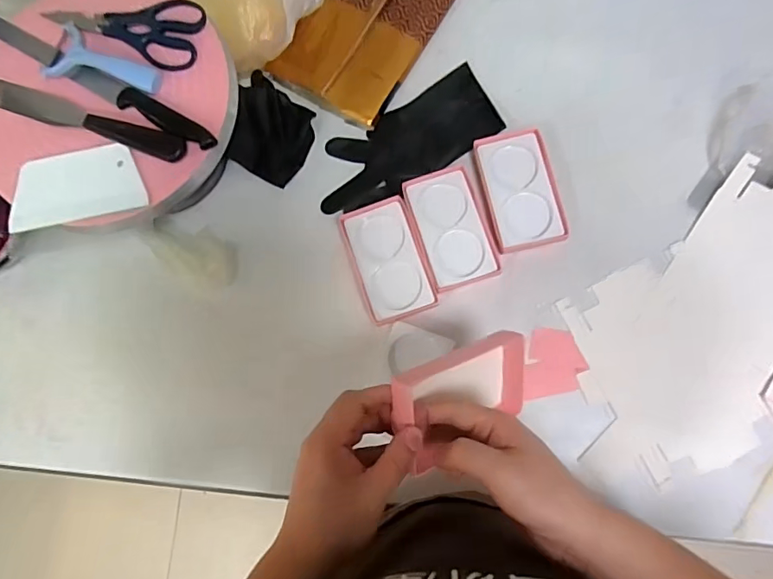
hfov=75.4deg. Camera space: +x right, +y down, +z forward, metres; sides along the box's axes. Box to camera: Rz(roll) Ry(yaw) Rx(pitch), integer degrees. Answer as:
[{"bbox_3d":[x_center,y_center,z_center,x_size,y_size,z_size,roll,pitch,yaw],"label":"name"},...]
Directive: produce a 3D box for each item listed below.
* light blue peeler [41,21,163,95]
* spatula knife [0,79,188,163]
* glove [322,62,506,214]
[{"bbox_3d":[-0.306,-0.236,0.538,0.126,0.015,0.059,26,85,8],"label":"light blue peeler"},{"bbox_3d":[-0.348,-0.189,0.538,0.288,0.011,0.031,19,84,7],"label":"spatula knife"},{"bbox_3d":[0.023,-0.190,0.656,0.250,0.016,0.112,-29,81,1],"label":"glove"}]

